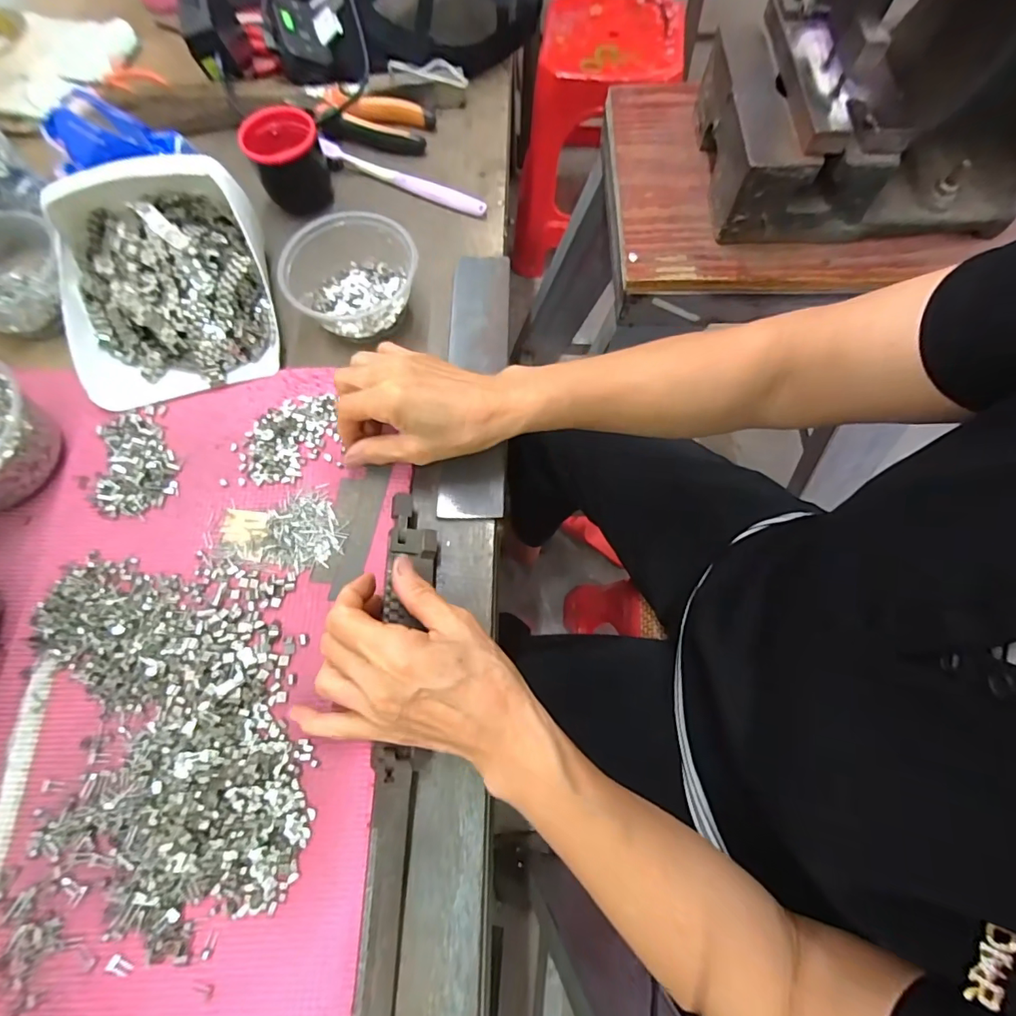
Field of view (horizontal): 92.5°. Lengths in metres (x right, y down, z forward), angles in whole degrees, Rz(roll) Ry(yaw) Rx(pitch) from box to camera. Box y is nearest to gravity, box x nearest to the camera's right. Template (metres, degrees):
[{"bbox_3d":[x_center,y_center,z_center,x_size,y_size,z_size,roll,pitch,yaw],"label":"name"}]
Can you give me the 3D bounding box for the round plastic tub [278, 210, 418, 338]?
[{"bbox_3d":[-0.130,-0.194,0.406,0.106,0.048,0.100,0,70,0],"label":"round plastic tub"}]

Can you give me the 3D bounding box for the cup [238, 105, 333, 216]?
[{"bbox_3d":[-0.200,-0.316,0.453,0.066,0.070,0.056,-32,73,-10],"label":"cup"}]

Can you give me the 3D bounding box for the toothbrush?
[{"bbox_3d":[-0.102,-0.320,0.473,0.176,0.018,0.016,24,72,10],"label":"toothbrush"}]

